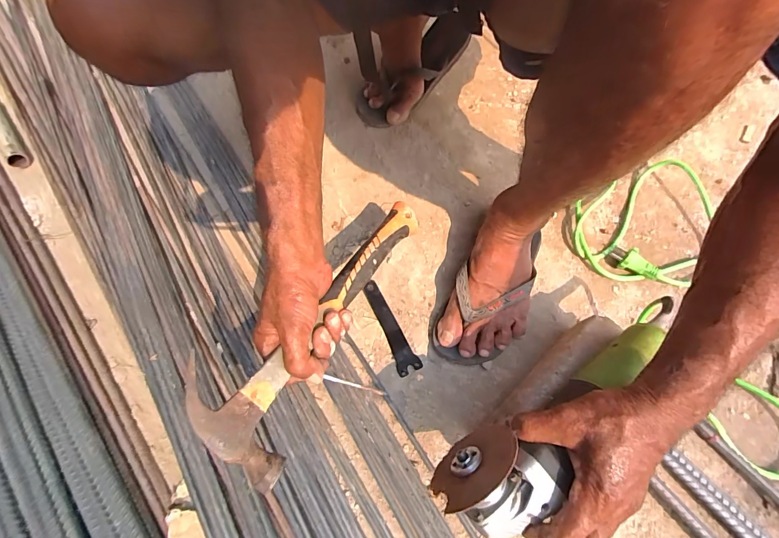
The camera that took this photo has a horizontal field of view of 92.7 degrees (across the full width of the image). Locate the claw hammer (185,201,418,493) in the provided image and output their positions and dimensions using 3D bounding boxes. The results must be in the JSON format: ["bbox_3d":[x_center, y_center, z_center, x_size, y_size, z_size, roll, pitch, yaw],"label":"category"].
[{"bbox_3d":[-0.061,0.035,0.384,0.097,0.047,0.325,27,53,12],"label":"claw hammer"}]

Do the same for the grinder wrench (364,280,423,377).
[{"bbox_3d":[-0.001,0.076,0.504,0.028,0.010,0.136,-26,68,-5],"label":"grinder wrench"}]

